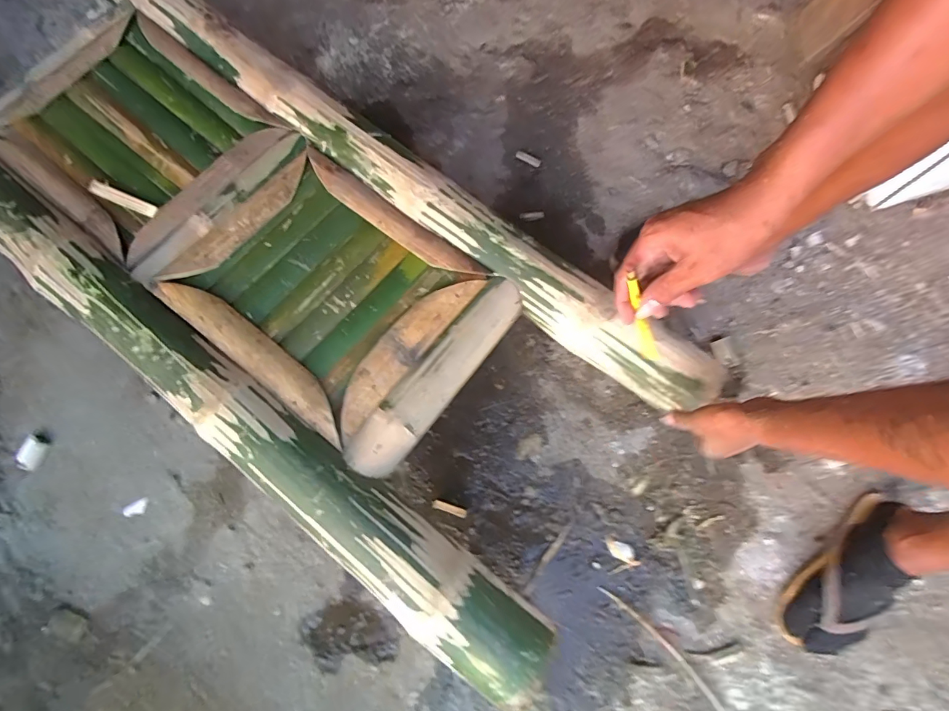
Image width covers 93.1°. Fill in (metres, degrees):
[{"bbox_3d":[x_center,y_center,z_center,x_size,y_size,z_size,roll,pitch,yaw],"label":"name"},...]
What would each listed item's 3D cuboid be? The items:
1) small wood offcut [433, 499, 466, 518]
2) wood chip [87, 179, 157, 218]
[{"bbox_3d":[-0.038,0.231,0.677,0.052,0.005,0.014,17,77,4],"label":"small wood offcut"},{"bbox_3d":[-0.519,-0.233,0.661,0.112,0.007,0.020,23,77,5],"label":"wood chip"}]

